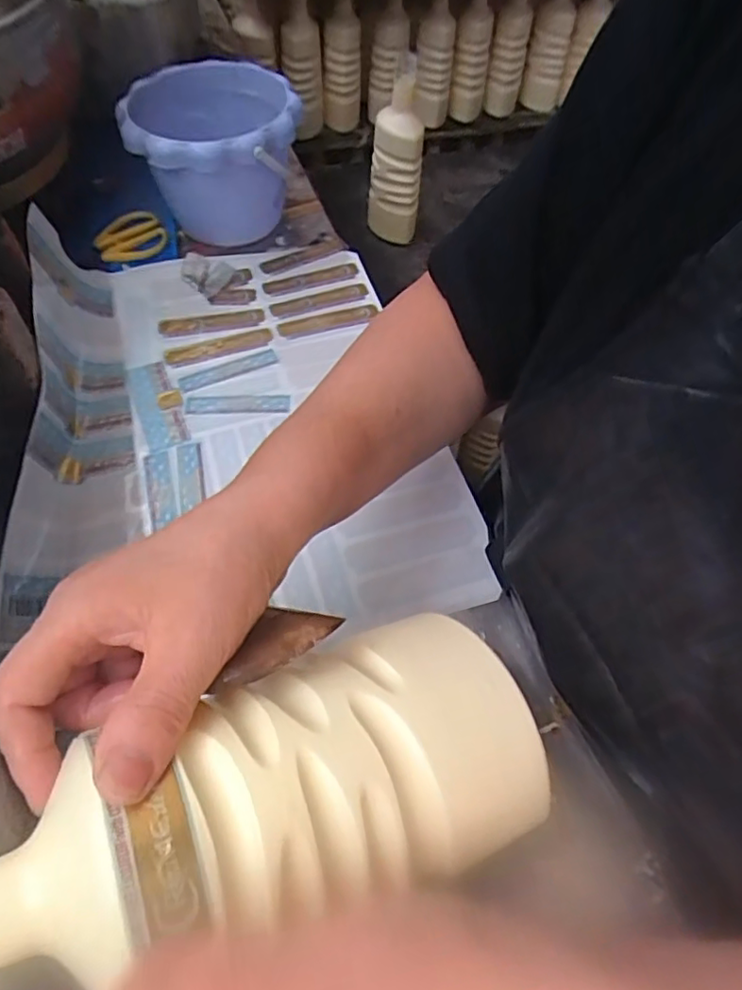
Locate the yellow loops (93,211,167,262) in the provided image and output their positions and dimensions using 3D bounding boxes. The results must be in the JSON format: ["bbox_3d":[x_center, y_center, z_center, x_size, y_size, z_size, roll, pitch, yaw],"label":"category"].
[{"bbox_3d":[-0.233,-0.248,0.587,0.064,0.018,0.052,-34,65,-17],"label":"yellow loops"}]

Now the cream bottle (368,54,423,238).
[{"bbox_3d":[0.042,-0.534,0.967,0.082,0.259,0.097,7,56,1],"label":"cream bottle"}]

